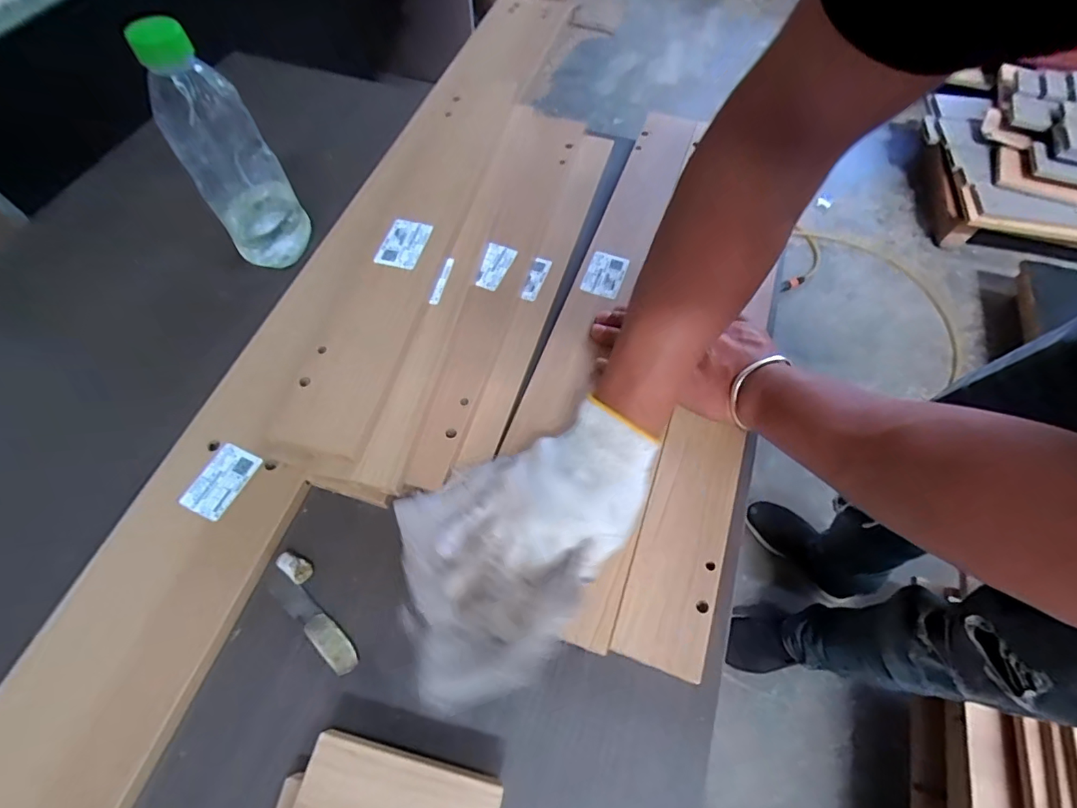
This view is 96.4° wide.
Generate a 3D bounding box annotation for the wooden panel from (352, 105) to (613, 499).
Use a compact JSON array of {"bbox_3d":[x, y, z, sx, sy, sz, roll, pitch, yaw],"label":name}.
[{"bbox_3d":[-0.035,-0.135,0.502,0.124,0.017,0.495,23,62,-12],"label":"wooden panel"}]

